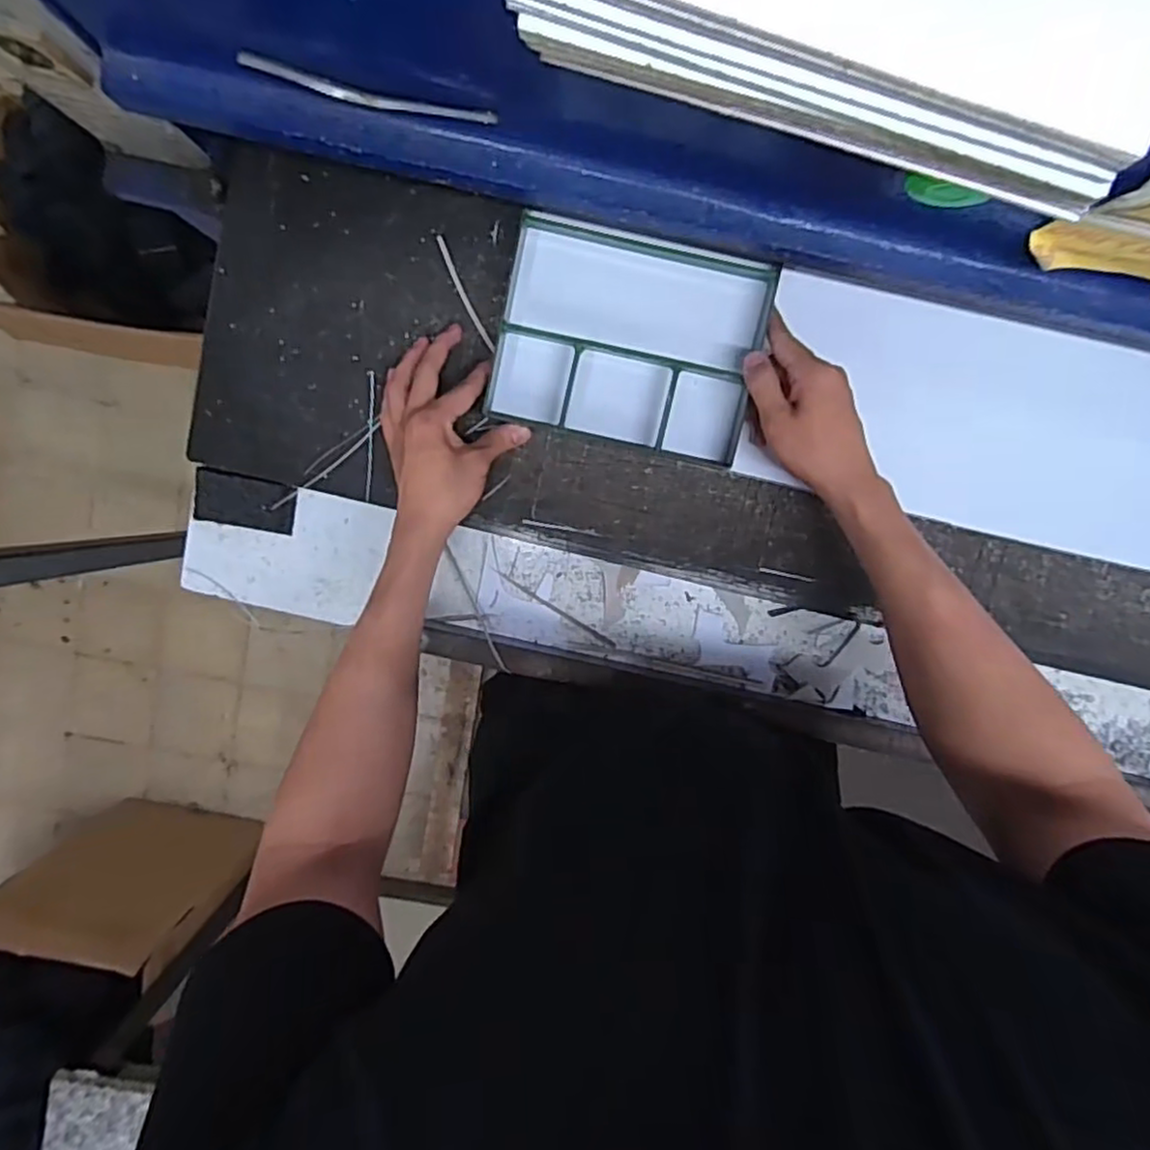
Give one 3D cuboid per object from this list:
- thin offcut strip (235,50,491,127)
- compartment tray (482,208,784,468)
[{"bbox_3d":[-0.118,-0.276,0.399,0.146,0.014,0.010,12,97,-1],"label":"thin offcut strip"},{"bbox_3d":[0.044,-0.189,0.564,0.204,0.043,0.154,13,97,-1],"label":"compartment tray"}]

